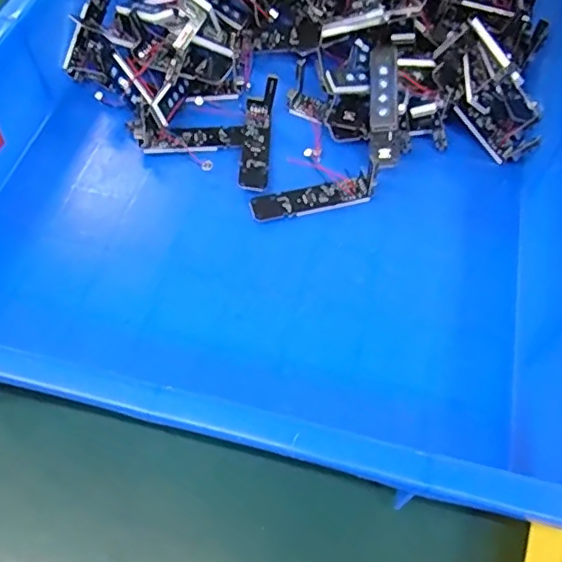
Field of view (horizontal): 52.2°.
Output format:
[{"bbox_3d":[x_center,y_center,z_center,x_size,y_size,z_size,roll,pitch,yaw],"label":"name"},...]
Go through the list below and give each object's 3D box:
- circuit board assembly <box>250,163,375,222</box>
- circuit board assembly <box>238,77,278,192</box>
[{"bbox_3d":[0.023,-0.054,0.370,0.084,0.007,0.021,-15,60,-9],"label":"circuit board assembly"},{"bbox_3d":[-0.017,-0.098,0.382,0.020,0.026,0.078,5,59,3],"label":"circuit board assembly"}]

